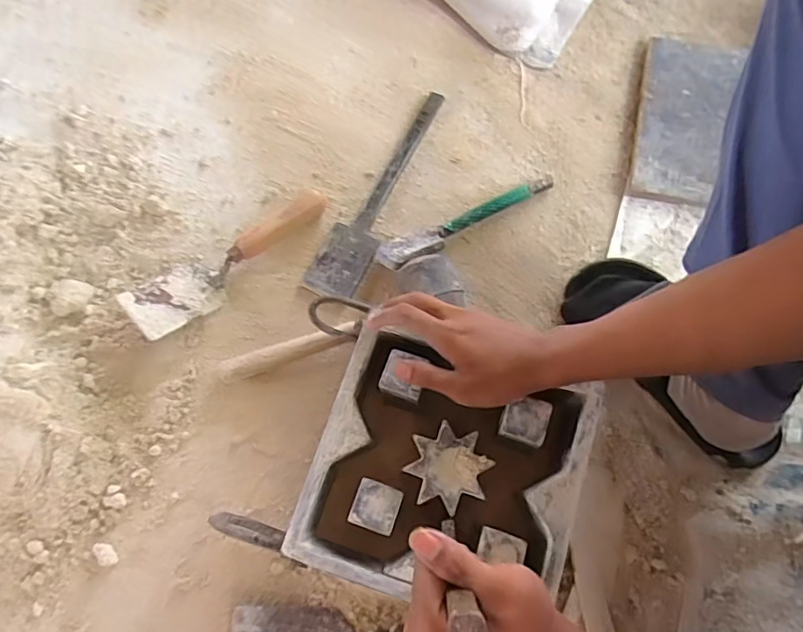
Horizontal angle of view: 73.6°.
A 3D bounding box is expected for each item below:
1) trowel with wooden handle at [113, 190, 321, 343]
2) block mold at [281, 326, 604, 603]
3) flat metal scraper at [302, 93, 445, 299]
[{"bbox_3d":[-0.211,-0.080,0.655,0.263,0.055,0.077,-44,76,-11],"label":"trowel with wooden handle"},{"bbox_3d":[0.039,0.149,0.506,0.224,0.090,0.208,17,74,7],"label":"block mold"},{"bbox_3d":[-0.024,-0.161,0.690,0.065,0.018,0.313,26,75,9],"label":"flat metal scraper"}]

